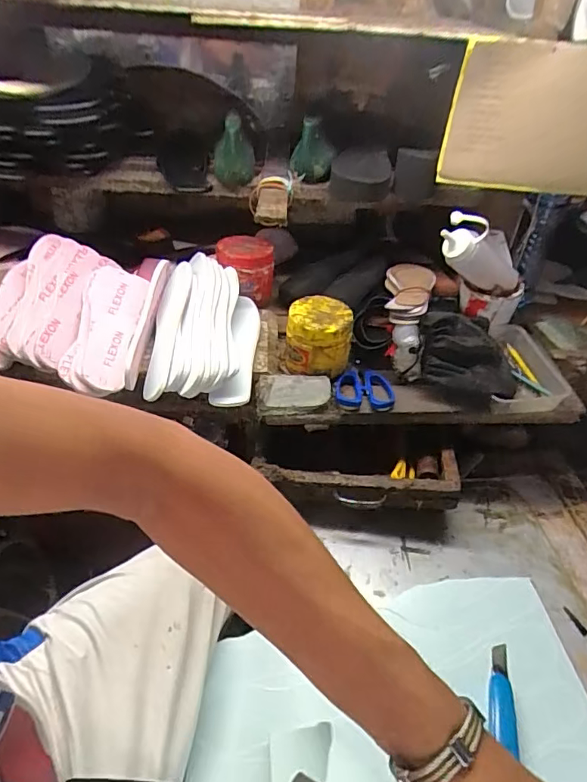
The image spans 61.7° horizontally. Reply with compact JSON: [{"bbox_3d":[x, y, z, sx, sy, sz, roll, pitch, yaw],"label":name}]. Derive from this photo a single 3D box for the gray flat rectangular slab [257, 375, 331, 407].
[{"bbox_3d":[0.001,0.000,0.711,0.101,0.026,0.051,-2,66,-4],"label":"gray flat rectangular slab"}]

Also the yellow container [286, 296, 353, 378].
[{"bbox_3d":[0.037,-0.087,0.736,0.098,0.081,0.094,4,42,-1],"label":"yellow container"}]

